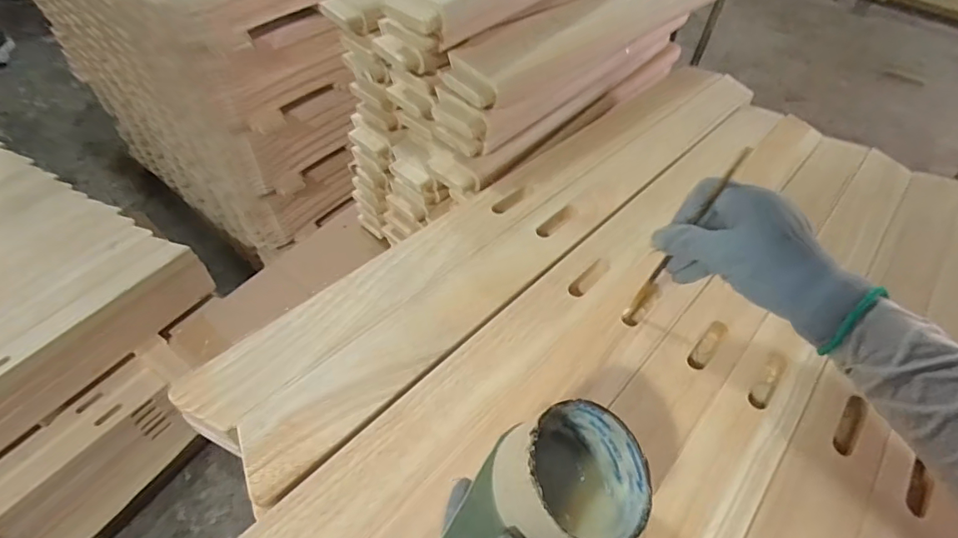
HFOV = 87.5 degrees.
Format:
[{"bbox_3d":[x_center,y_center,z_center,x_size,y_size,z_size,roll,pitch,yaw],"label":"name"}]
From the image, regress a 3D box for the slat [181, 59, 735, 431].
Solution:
[{"bbox_3d":[0.044,-0.081,0.535,0.706,0.019,0.070,-36,62,-27],"label":"slat"}]

